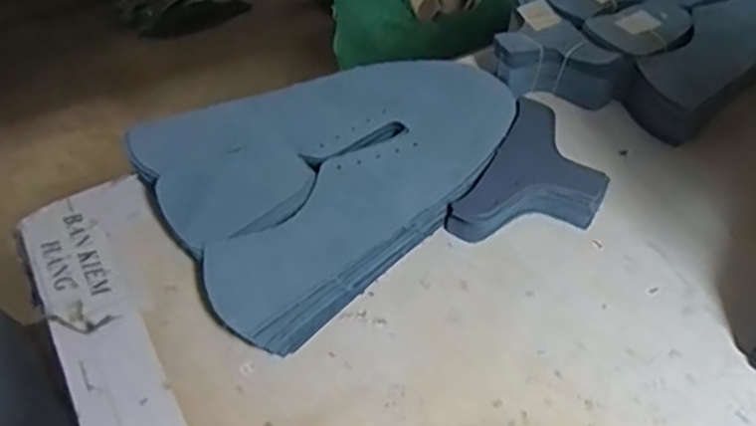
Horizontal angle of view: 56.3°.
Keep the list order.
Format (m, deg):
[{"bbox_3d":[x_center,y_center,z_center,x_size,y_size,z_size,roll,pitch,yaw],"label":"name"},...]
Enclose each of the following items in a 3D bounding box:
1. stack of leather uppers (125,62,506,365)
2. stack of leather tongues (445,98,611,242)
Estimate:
[{"bbox_3d":[-0.029,-0.045,0.551,0.295,0.035,0.213,-32,56,-25],"label":"stack of leather uppers"},{"bbox_3d":[0.125,-0.023,0.539,0.088,0.027,0.138,26,54,21],"label":"stack of leather tongues"}]

